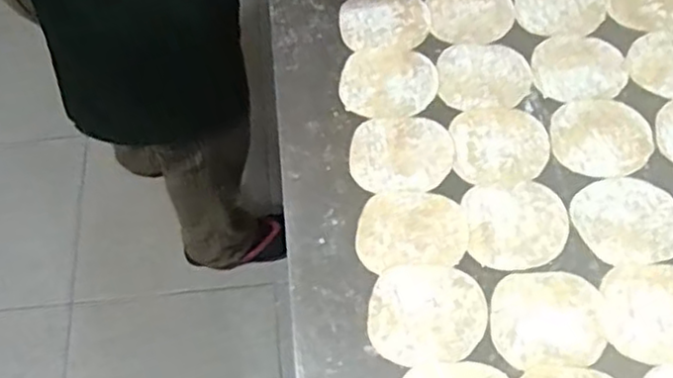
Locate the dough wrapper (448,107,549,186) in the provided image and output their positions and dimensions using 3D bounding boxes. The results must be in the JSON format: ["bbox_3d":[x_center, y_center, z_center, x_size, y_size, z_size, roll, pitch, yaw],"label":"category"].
[{"bbox_3d":[0.138,-0.038,0.599,0.080,0.004,0.077,-1,61,0],"label":"dough wrapper"}]

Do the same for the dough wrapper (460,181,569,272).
[{"bbox_3d":[0.143,0.028,0.559,0.080,0.004,0.072,-5,61,-3],"label":"dough wrapper"}]

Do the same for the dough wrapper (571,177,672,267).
[{"bbox_3d":[0.233,0.024,0.560,0.083,0.004,0.075,-17,62,-9],"label":"dough wrapper"}]

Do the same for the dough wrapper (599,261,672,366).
[{"bbox_3d":[0.238,0.090,0.522,0.083,0.004,0.076,-1,61,0],"label":"dough wrapper"}]

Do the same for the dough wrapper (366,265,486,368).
[{"bbox_3d":[0.067,0.090,0.523,0.086,0.004,0.074,-6,61,-3],"label":"dough wrapper"}]

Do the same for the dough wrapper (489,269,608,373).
[{"bbox_3d":[0.154,0.094,0.519,0.081,0.004,0.073,-5,61,-2],"label":"dough wrapper"}]

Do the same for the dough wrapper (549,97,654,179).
[{"bbox_3d":[0.225,-0.045,0.602,0.086,0.004,0.079,0,61,0],"label":"dough wrapper"}]

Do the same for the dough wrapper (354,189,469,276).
[{"bbox_3d":[0.059,0.030,0.559,0.087,0.004,0.068,-6,61,-3],"label":"dough wrapper"}]

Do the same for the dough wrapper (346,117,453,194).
[{"bbox_3d":[0.055,-0.030,0.594,0.085,0.004,0.072,0,61,0],"label":"dough wrapper"}]

